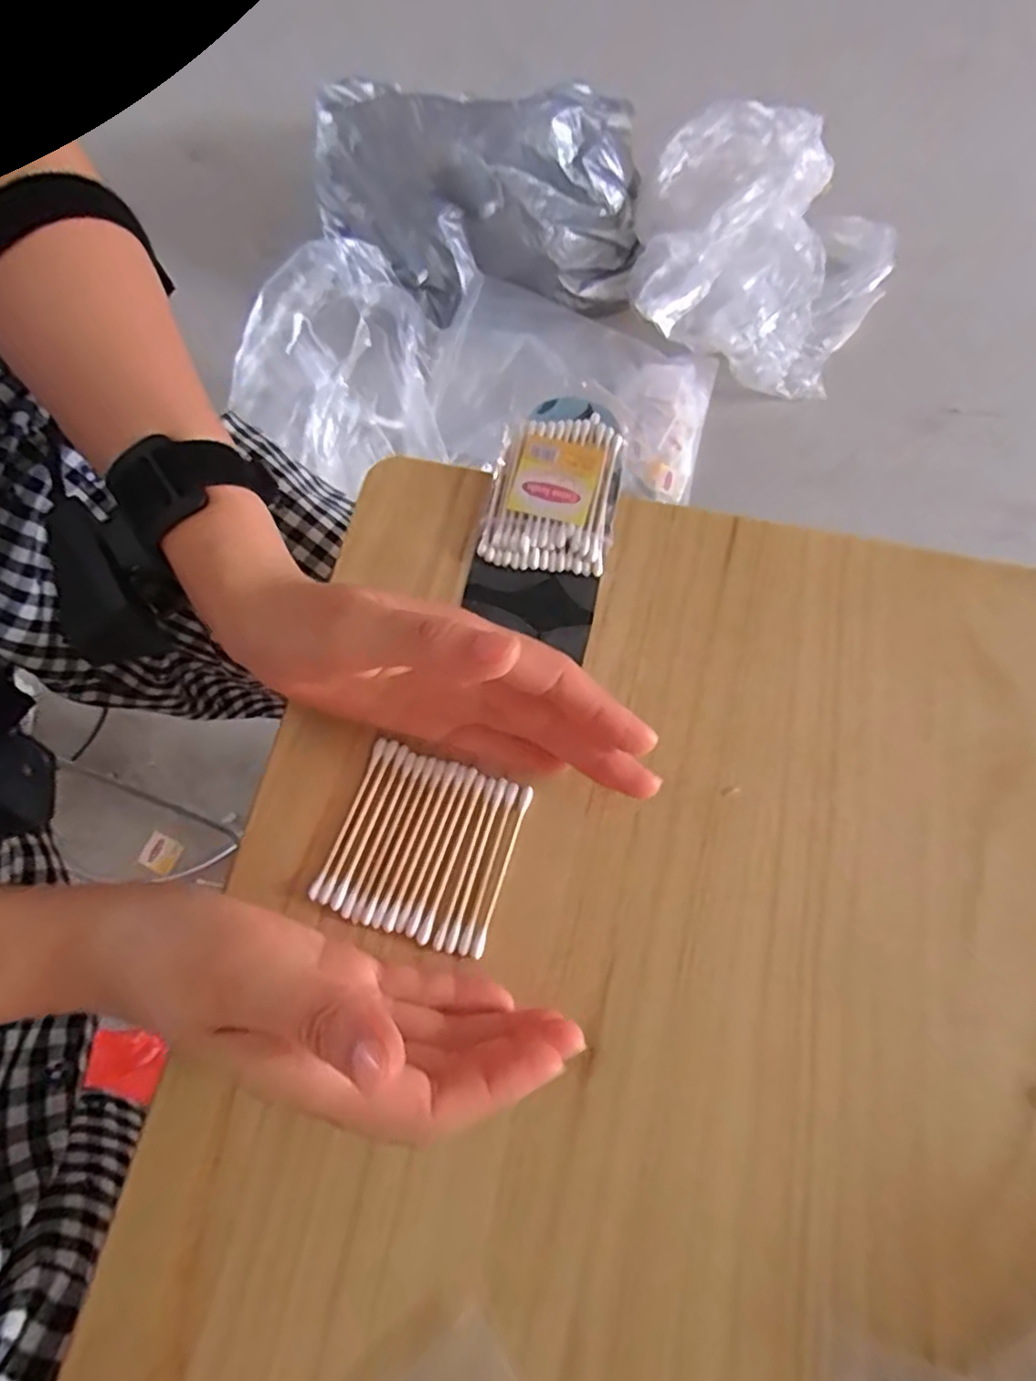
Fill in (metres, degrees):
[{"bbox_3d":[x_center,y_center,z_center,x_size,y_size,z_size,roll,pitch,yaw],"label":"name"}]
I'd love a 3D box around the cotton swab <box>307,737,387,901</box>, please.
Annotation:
[{"bbox_3d":[-0.069,0.051,0.275,0.005,0.004,0.067,20,71,6],"label":"cotton swab"}]

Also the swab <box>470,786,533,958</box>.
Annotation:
[{"bbox_3d":[-0.006,0.071,0.267,0.005,0.004,0.068,17,71,6],"label":"swab"}]

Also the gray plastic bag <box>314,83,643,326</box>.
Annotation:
[{"bbox_3d":[-0.054,-0.688,0.966,0.460,0.182,0.243,-8,70,-3],"label":"gray plastic bag"}]

